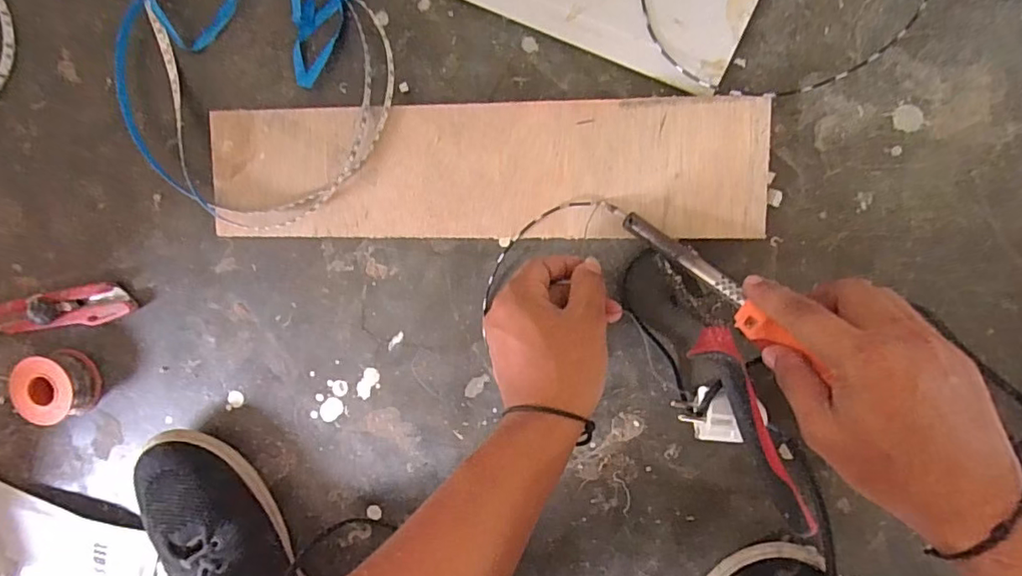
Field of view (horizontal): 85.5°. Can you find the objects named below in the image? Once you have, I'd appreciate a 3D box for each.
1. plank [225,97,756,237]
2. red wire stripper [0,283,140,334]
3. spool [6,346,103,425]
[{"bbox_3d":[-0.025,-0.083,0.397,0.391,0.027,0.092,1,95,8],"label":"plank"},{"bbox_3d":[-0.400,0.021,0.466,0.175,0.019,0.032,-8,94,9],"label":"red wire stripper"},{"bbox_3d":[-0.382,0.083,0.465,0.055,0.031,0.055,1,95,8],"label":"spool"}]

